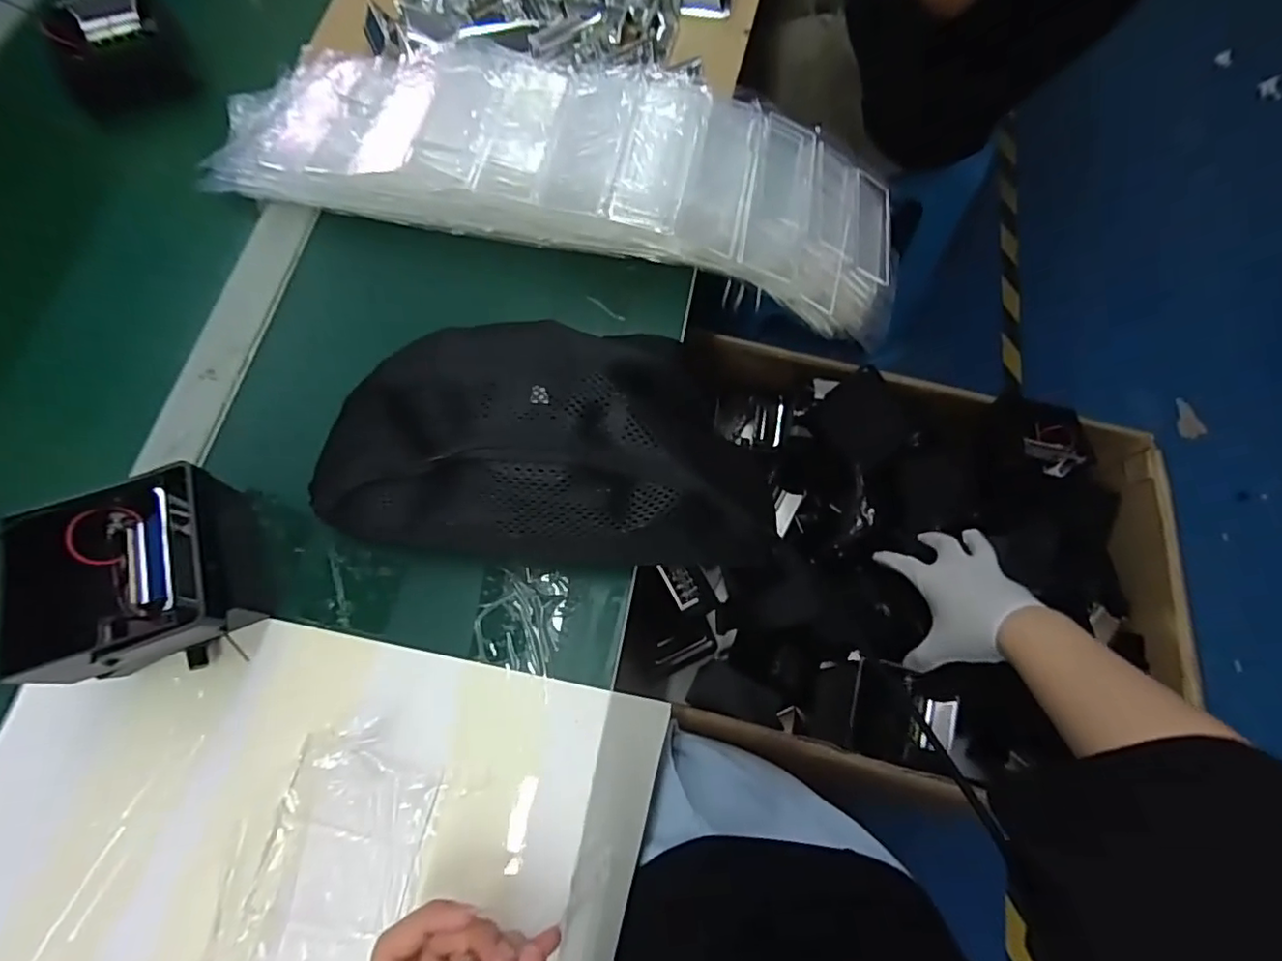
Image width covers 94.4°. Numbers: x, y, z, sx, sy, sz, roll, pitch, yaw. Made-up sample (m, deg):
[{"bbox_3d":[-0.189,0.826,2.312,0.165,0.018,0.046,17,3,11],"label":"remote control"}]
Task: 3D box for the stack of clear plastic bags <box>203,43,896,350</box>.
[{"bbox_3d":[-0.061,-0.214,0.416,0.507,0.095,0.121,10,70,1],"label":"stack of clear plastic bags"}]

